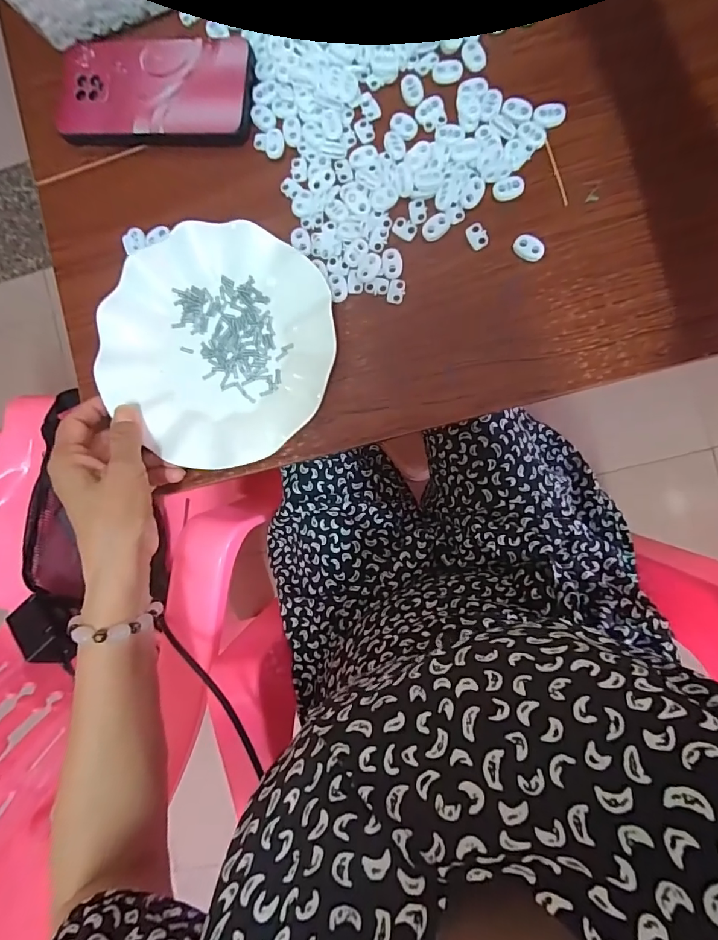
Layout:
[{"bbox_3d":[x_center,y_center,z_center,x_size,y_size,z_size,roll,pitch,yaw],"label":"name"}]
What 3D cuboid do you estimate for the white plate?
[{"bbox_3d":[-0.112,-0.100,0.350,0.177,0.024,0.186,0,90,6],"label":"white plate"}]

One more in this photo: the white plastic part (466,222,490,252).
[{"bbox_3d":[0.090,-0.178,0.338,0.014,0.004,0.019,-26,87,6],"label":"white plastic part"}]

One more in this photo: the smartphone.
[{"bbox_3d":[-0.167,-0.316,0.368,0.162,0.008,0.083,7,91,6],"label":"smartphone"}]

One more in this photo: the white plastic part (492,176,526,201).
[{"bbox_3d":[0.113,-0.213,0.337,0.023,0.004,0.015,-15,89,6],"label":"white plastic part"}]

